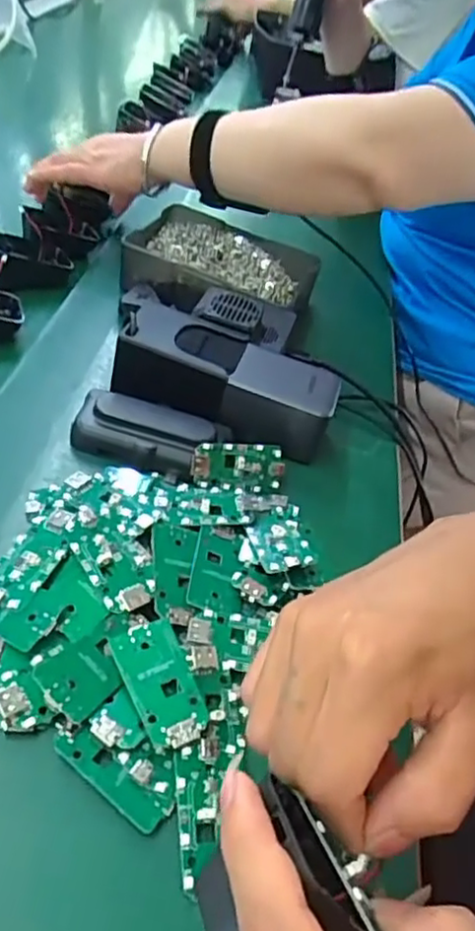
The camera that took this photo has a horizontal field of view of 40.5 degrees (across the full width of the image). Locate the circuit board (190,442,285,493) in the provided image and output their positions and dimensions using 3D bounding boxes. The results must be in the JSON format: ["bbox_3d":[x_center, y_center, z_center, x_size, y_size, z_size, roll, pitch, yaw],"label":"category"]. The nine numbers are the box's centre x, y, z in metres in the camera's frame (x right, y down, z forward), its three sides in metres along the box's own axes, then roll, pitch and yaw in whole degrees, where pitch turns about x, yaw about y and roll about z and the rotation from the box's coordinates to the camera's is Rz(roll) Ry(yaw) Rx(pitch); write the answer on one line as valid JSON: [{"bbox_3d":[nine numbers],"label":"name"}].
[{"bbox_3d":[0.000,0.000,0.430,0.063,0.031,0.005,6,1,-21],"label":"circuit board"}]

